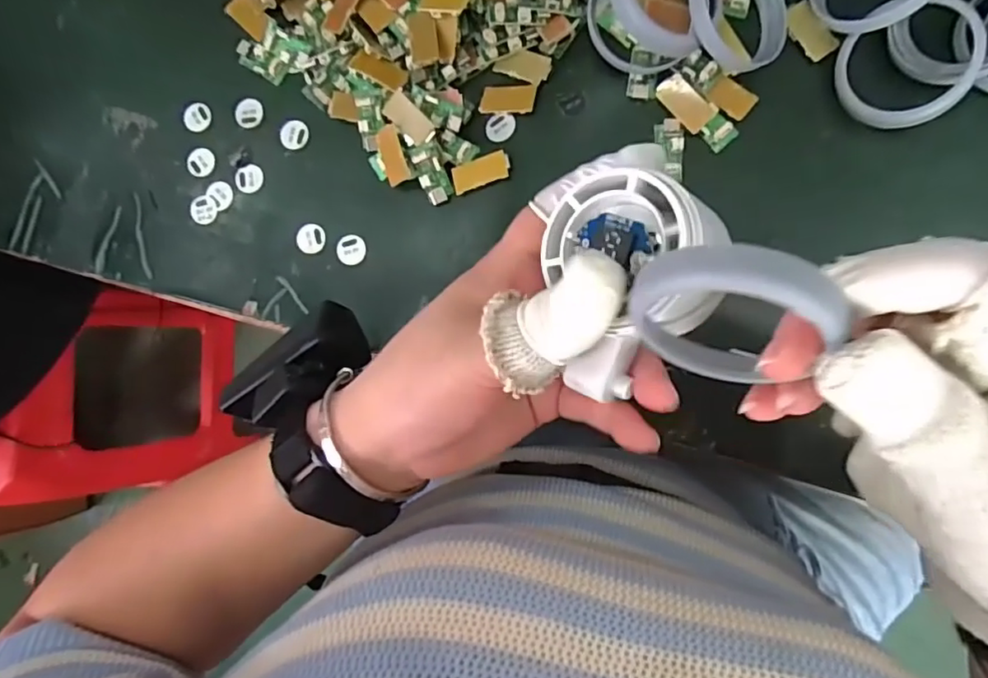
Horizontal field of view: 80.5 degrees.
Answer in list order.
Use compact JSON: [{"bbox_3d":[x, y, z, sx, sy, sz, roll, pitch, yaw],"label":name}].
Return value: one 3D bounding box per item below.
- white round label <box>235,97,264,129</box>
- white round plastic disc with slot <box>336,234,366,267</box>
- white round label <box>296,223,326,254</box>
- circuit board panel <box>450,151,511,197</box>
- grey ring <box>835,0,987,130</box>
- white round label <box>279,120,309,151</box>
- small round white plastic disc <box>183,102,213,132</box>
[{"bbox_3d":[-0.145,-0.134,0.345,0.015,0.004,0.018,6,90,8],"label":"white round label"},{"bbox_3d":[-0.082,-0.051,0.333,0.018,0.004,0.017,0,89,8],"label":"white round plastic disc with slot"},{"bbox_3d":[-0.106,-0.058,0.338,0.016,0.004,0.017,0,89,8],"label":"white round label"},{"bbox_3d":[-0.007,-0.090,0.315,0.032,0.004,0.015,-15,88,19],"label":"circuit board panel"},{"bbox_3d":[0.198,-0.129,0.279,0.058,0.006,0.051,-15,97,35],"label":"grey ring"},{"bbox_3d":[-0.118,-0.121,0.344,0.015,0.004,0.017,26,93,8],"label":"white round label"},{"bbox_3d":[-0.178,-0.133,0.350,0.016,0.004,0.017,0,88,9],"label":"small round white plastic disc"}]

